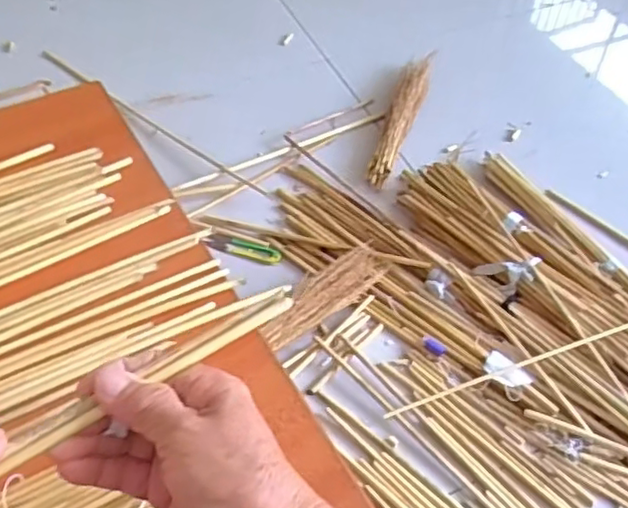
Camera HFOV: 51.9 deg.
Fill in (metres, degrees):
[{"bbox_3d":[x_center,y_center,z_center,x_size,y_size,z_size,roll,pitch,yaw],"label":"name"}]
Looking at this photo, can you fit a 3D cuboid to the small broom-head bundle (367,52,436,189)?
[{"bbox_3d":[0.154,-0.243,1.132,0.058,0.049,0.327,16,52,8],"label":"small broom-head bundle"}]

